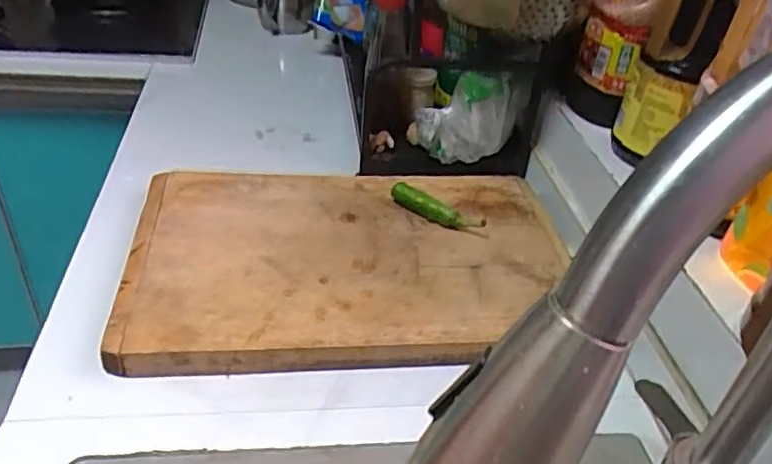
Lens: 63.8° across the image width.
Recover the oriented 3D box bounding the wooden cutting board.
[{"bbox_3d":[-0.032,0.026,0.649,0.443,0.034,0.281,-1,39,-10],"label":"wooden cutting board"}]

